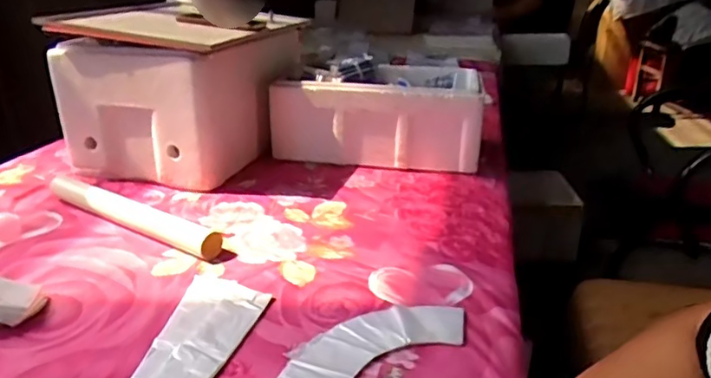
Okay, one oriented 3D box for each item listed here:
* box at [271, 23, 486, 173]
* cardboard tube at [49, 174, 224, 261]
[{"bbox_3d":[0.056,-0.138,1.162,0.392,0.191,0.218,8,23,17],"label":"box"},{"bbox_3d":[-0.338,0.036,0.859,0.361,0.041,0.044,13,25,29],"label":"cardboard tube"}]

